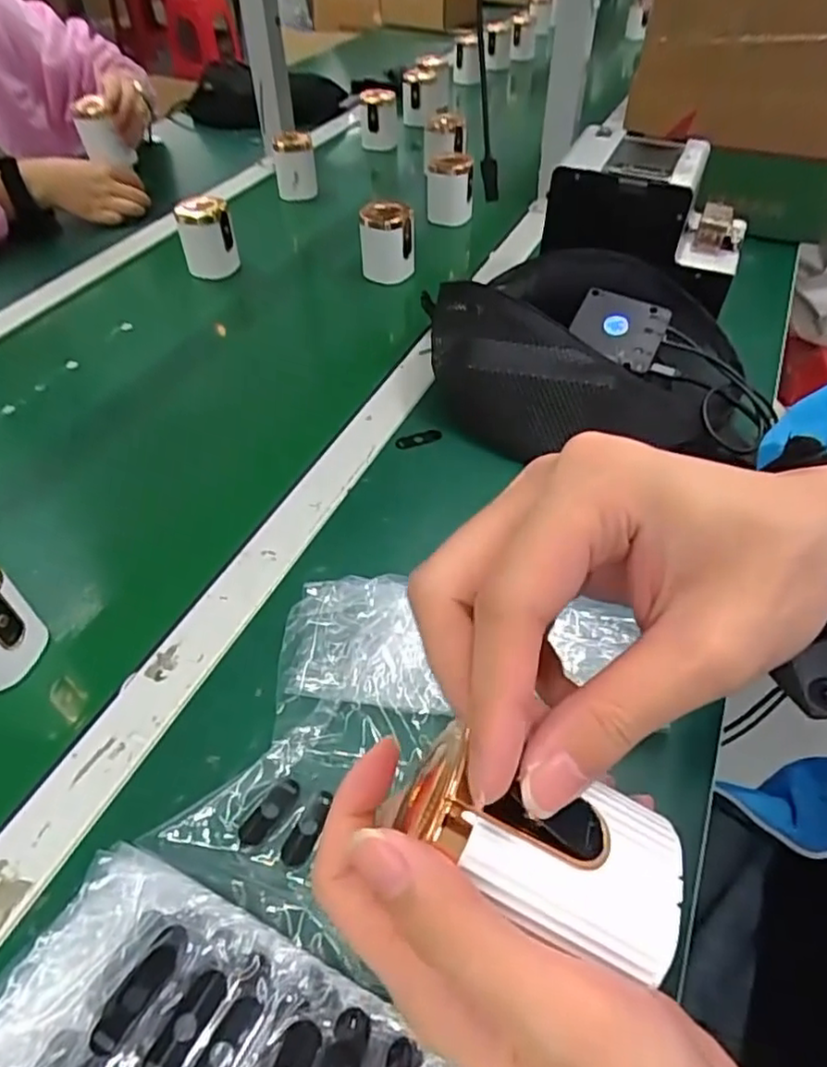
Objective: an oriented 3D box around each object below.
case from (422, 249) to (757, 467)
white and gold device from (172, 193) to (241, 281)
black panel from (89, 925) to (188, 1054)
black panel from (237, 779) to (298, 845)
[{"bbox_3d":[0.151,-0.162,0.577,0.259,0.089,0.225,0,47,1],"label":"case"},{"bbox_3d":[-0.242,-0.345,0.766,0.060,0.087,0.053,-16,50,-13],"label":"white and gold device"},{"bbox_3d":[-0.113,0.188,0.269,0.016,0.004,0.047,17,51,15],"label":"black panel"},{"bbox_3d":[-0.077,0.148,0.346,0.014,0.004,0.039,25,52,22],"label":"black panel"}]

